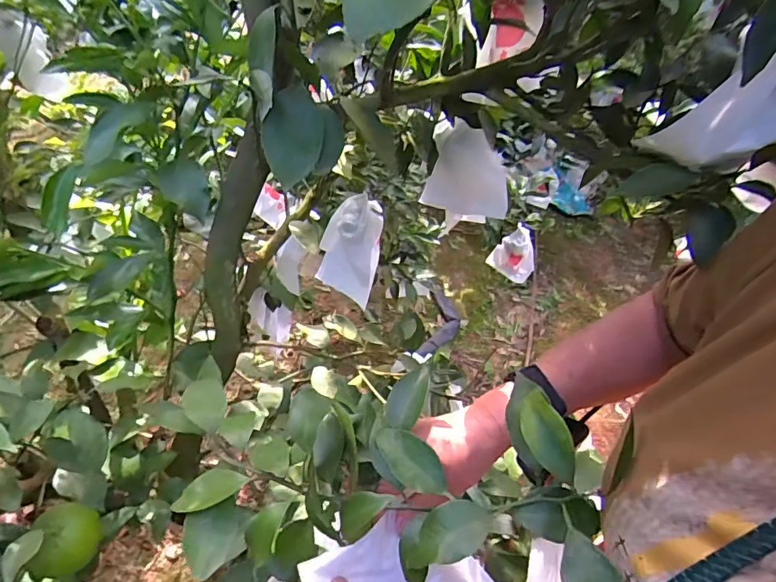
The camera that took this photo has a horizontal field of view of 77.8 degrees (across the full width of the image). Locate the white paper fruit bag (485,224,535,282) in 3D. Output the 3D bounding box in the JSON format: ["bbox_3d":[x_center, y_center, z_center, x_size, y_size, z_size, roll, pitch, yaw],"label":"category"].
[{"bbox_3d":[0.363,-0.106,1.401,0.137,0.178,0.044,19,48,16],"label":"white paper fruit bag"}]

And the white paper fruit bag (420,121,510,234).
[{"bbox_3d":[0.106,-0.149,0.653,0.116,0.132,0.031,27,50,23],"label":"white paper fruit bag"}]

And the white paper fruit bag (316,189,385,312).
[{"bbox_3d":[-0.062,-0.061,0.762,0.101,0.150,0.090,3,43,-4],"label":"white paper fruit bag"}]

